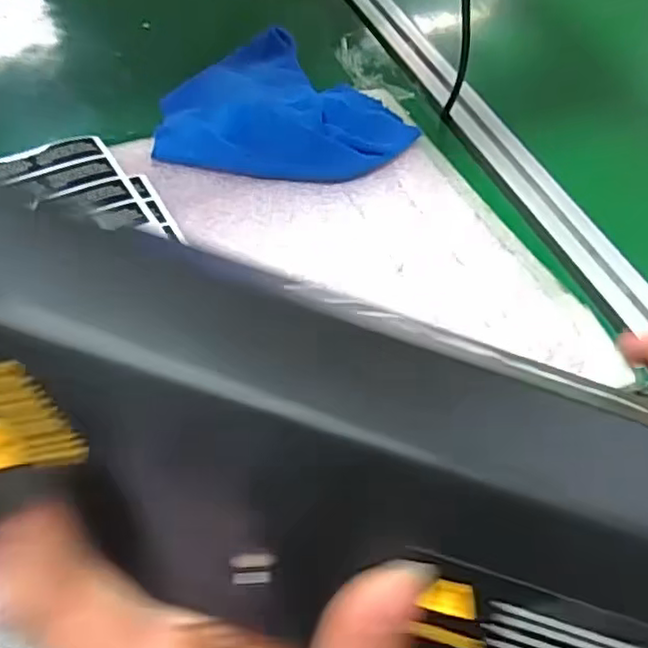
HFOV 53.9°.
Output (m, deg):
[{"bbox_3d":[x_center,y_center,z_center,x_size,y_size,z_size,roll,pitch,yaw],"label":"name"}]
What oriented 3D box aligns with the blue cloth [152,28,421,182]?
[{"bbox_3d":[-0.028,-0.185,0.533,0.198,0.023,0.150,8,58,1],"label":"blue cloth"}]

